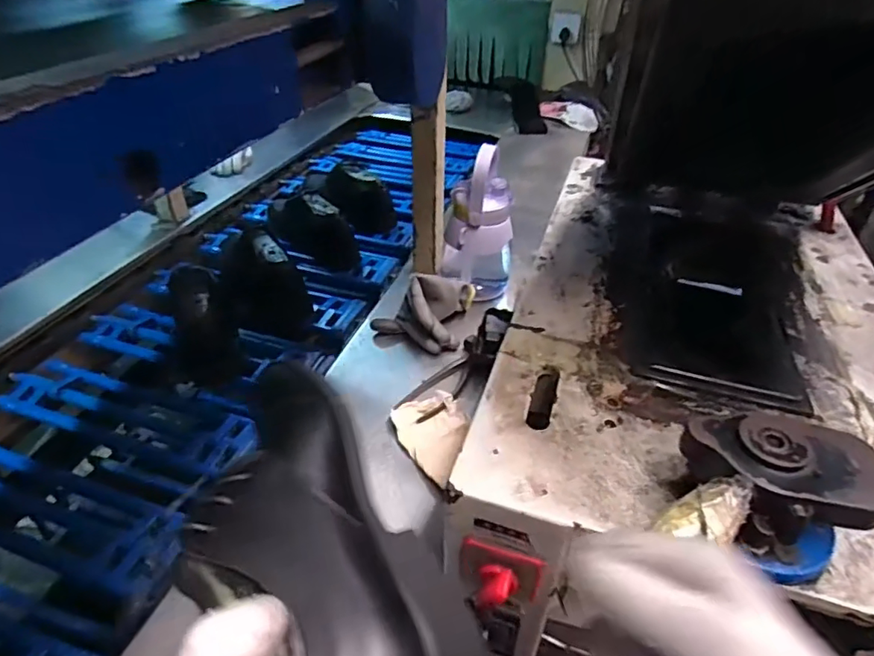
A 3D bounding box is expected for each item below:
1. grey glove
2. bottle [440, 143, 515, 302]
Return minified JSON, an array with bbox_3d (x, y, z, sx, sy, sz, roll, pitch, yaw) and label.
[{"bbox_3d":[-0.017,-0.035,0.764,0.126,0.084,0.128,14,41,15],"label":"grey glove"},{"bbox_3d":[0.066,-0.148,0.798,0.103,0.234,0.109,4,39,3],"label":"bottle"}]

